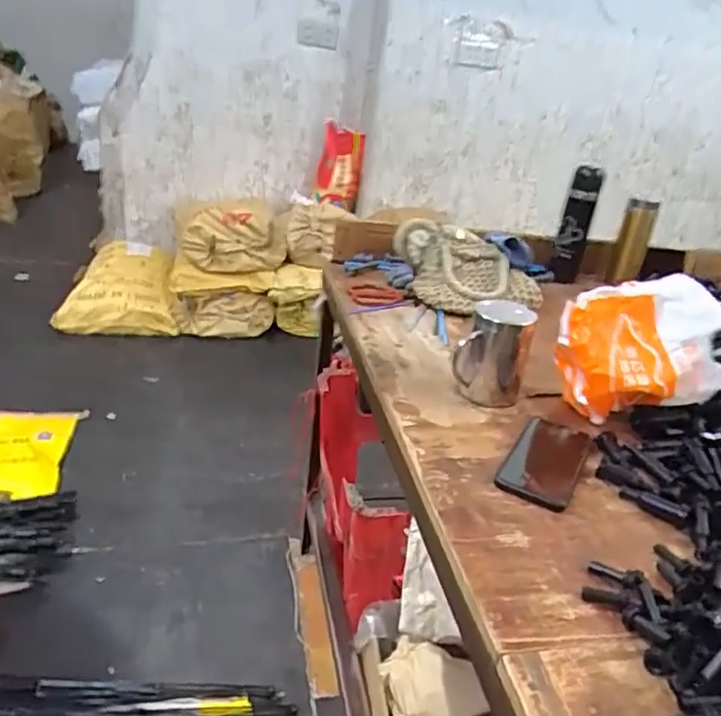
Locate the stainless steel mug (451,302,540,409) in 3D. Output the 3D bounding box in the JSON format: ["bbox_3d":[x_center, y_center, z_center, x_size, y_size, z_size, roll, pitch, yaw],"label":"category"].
[{"bbox_3d":[0.172,-0.008,0.784,0.081,0.127,0.091,16,28,16],"label":"stainless steel mug"}]

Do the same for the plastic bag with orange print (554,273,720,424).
[{"bbox_3d":[0.340,-0.002,0.748,0.205,0.164,0.109,4,27,-7],"label":"plastic bag with orange print"}]

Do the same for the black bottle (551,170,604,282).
[{"bbox_3d":[0.436,-0.264,1.236,0.062,0.221,0.070,15,28,14],"label":"black bottle"}]

